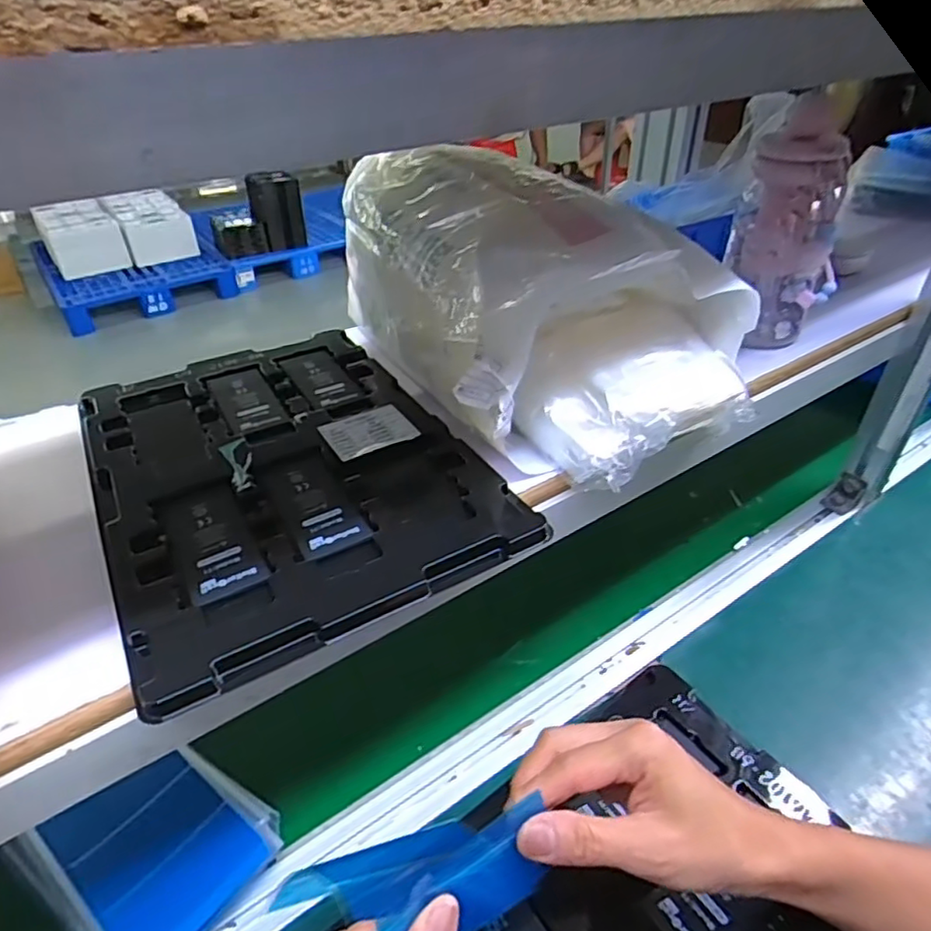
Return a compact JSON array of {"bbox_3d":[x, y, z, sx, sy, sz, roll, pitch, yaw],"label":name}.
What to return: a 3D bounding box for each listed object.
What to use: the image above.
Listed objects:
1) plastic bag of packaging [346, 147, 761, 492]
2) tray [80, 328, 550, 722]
[{"bbox_3d":[0.047,-0.141,0.493,0.231,0.140,0.336,-18,40,-21],"label":"plastic bag of packaging"},{"bbox_3d":[-0.129,-0.004,0.437,0.229,0.015,0.320,-21,41,-24],"label":"tray"}]

